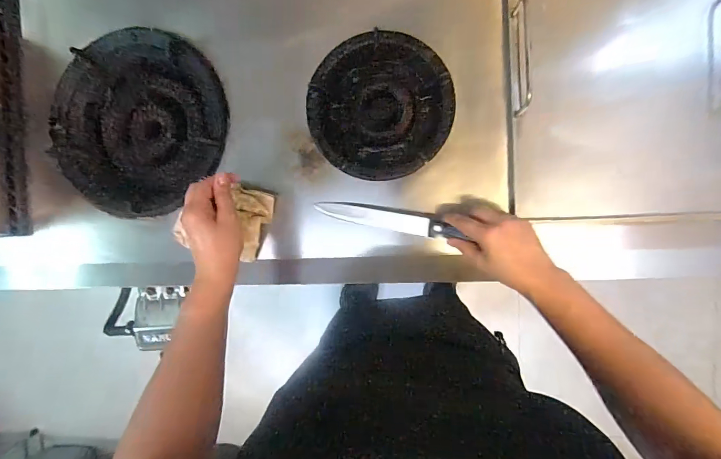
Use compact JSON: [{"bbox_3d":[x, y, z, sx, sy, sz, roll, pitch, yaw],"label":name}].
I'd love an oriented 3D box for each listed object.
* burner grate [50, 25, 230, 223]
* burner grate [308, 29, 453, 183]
[{"bbox_3d":[-0.349,-0.162,0.618,0.279,0.045,0.256,0,93,7],"label":"burner grate"},{"bbox_3d":[0.029,-0.177,0.567,0.199,0.026,0.196,0,93,7],"label":"burner grate"}]

